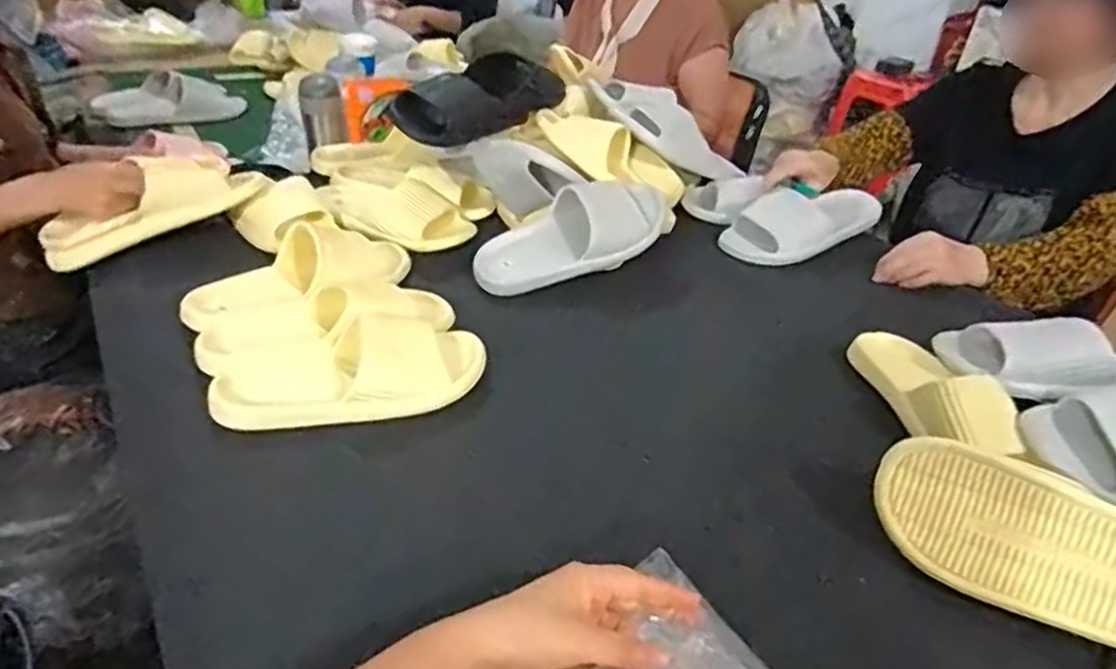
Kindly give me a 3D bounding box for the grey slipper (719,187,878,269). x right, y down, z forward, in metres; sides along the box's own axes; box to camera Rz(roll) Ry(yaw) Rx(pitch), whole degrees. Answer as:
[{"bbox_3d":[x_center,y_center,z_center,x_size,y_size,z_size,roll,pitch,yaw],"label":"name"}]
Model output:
[{"bbox_3d":[0.348,-0.164,1.018,0.227,0.079,0.103,-15,38,-27],"label":"grey slipper"}]

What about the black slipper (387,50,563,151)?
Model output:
[{"bbox_3d":[-0.112,-0.349,1.066,0.082,0.106,0.248,29,41,33],"label":"black slipper"}]

